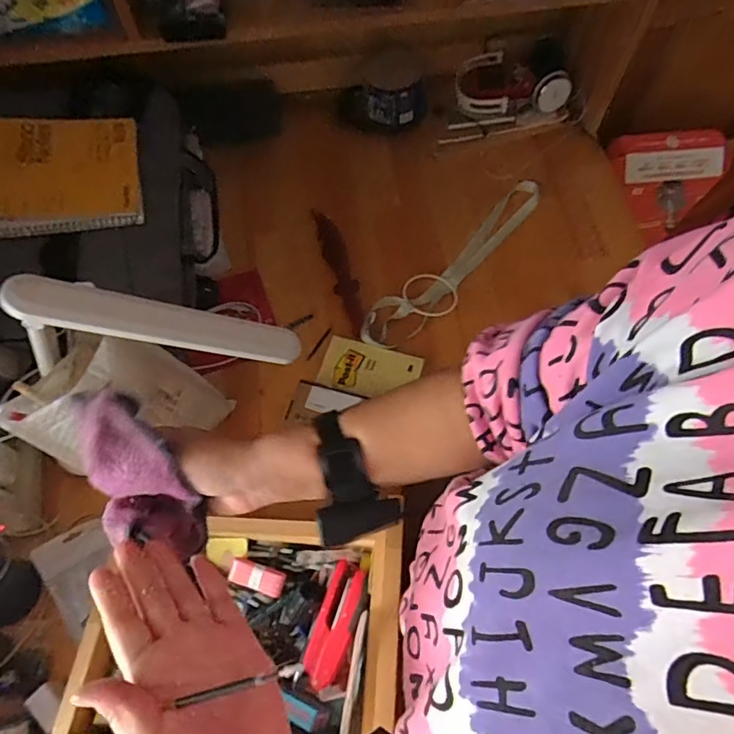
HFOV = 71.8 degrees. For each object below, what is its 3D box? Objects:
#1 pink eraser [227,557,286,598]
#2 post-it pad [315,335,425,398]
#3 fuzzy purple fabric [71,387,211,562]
[{"bbox_3d":[-0.129,0.247,0.595,0.064,0.014,0.030,15,65,6],"label":"pink eraser"},{"bbox_3d":[0.005,0.007,0.815,0.155,0.016,0.098,15,65,6],"label":"post-it pad"},{"bbox_3d":[-0.190,0.092,0.414,0.070,0.049,0.155,-31,98,-14],"label":"fuzzy purple fabric"}]

